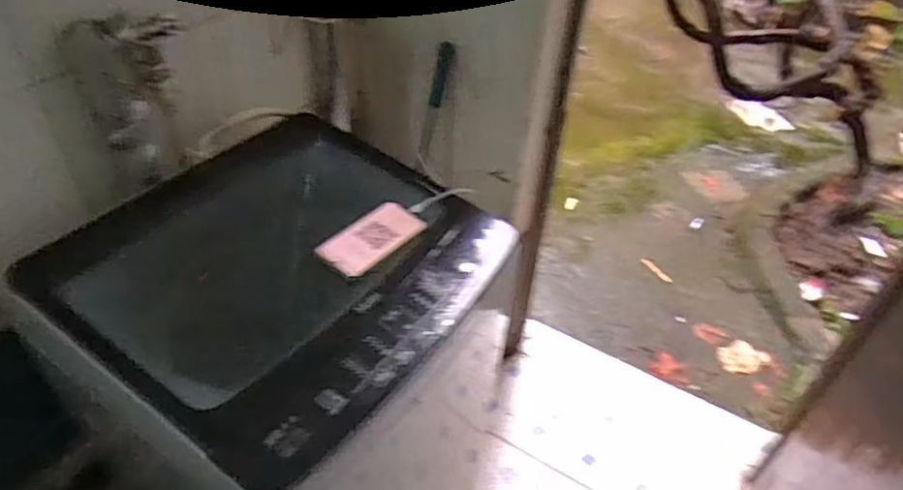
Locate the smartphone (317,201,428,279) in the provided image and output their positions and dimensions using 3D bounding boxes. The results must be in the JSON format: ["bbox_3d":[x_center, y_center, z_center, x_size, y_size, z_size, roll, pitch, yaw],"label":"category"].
[{"bbox_3d":[-0.113,-0.010,0.858,0.083,0.012,0.160,28,47,23],"label":"smartphone"}]

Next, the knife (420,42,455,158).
[{"bbox_3d":[-0.033,-0.312,1.298,0.023,0.241,0.034,21,19,20],"label":"knife"}]

